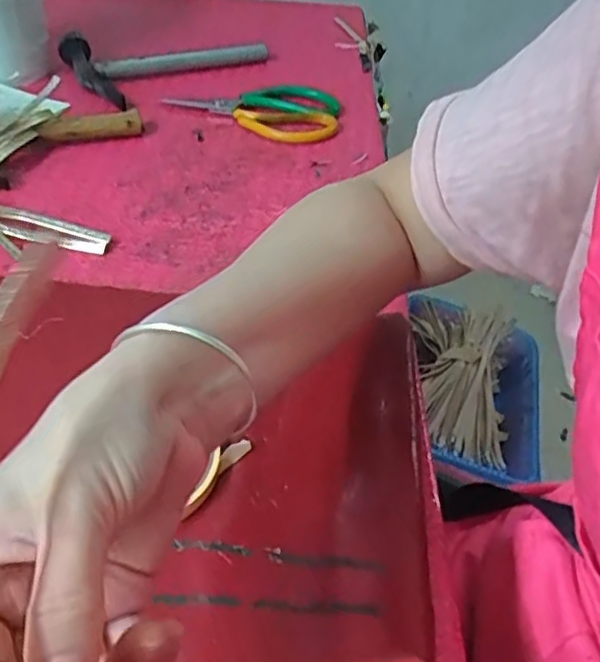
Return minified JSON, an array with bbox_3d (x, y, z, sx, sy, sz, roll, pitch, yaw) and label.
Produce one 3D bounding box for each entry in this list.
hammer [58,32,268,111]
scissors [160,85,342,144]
[{"bbox_3d":[-0.141,-0.294,0.702,0.203,0.039,0.109,-16,48,-20],"label":"hammer"},{"bbox_3d":[-0.047,-0.219,0.657,0.170,0.026,0.078,4,42,4],"label":"scissors"}]

